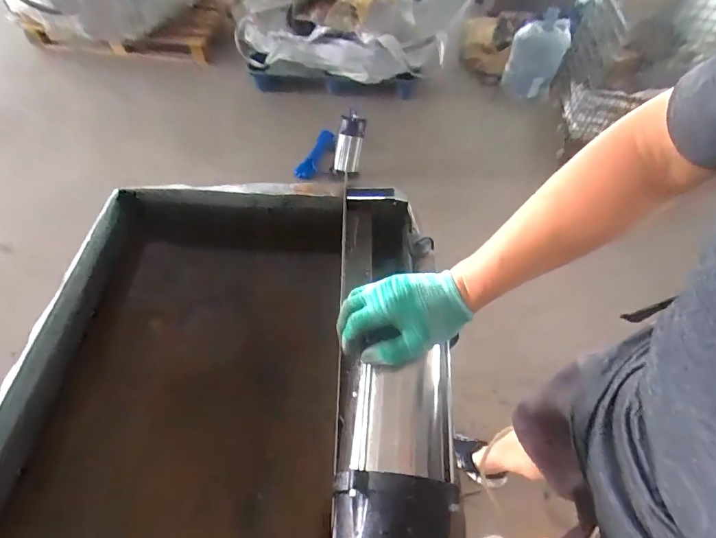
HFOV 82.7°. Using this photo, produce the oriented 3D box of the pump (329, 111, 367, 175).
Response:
[{"bbox_3d":[-0.051,-0.566,1.889,0.130,0.295,0.108,18,31,9],"label":"pump"}]

